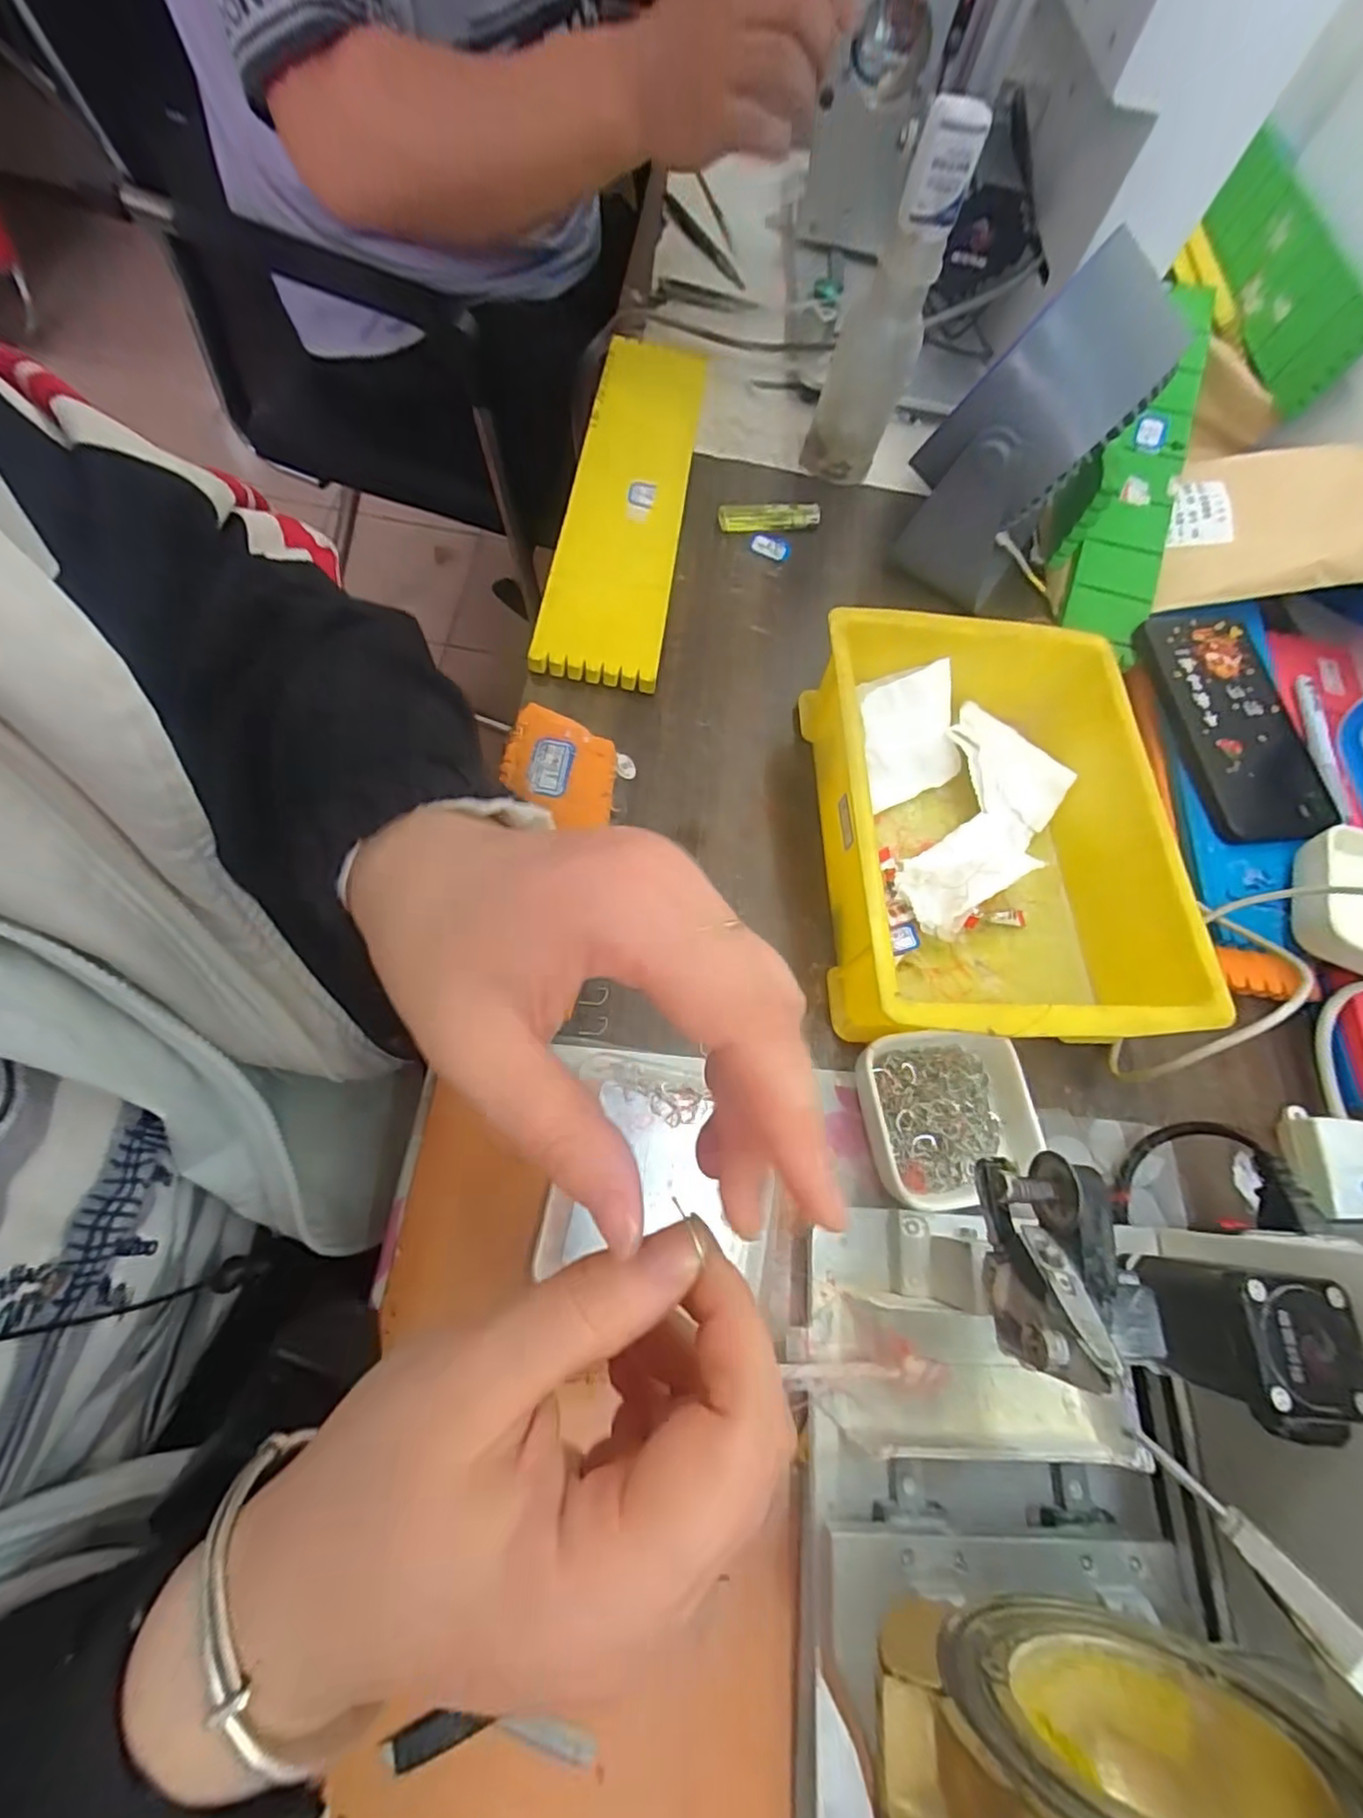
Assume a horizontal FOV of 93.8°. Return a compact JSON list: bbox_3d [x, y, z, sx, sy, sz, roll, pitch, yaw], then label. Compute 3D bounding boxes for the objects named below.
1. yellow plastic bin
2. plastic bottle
[{"bbox_3d":[0.174,-0.049,0.360,0.183,0.066,0.248,0,67,-3],"label":"yellow plastic bin"},{"bbox_3d":[0.142,-0.420,0.455,0.061,0.197,0.064,15,67,-1],"label":"plastic bottle"}]

